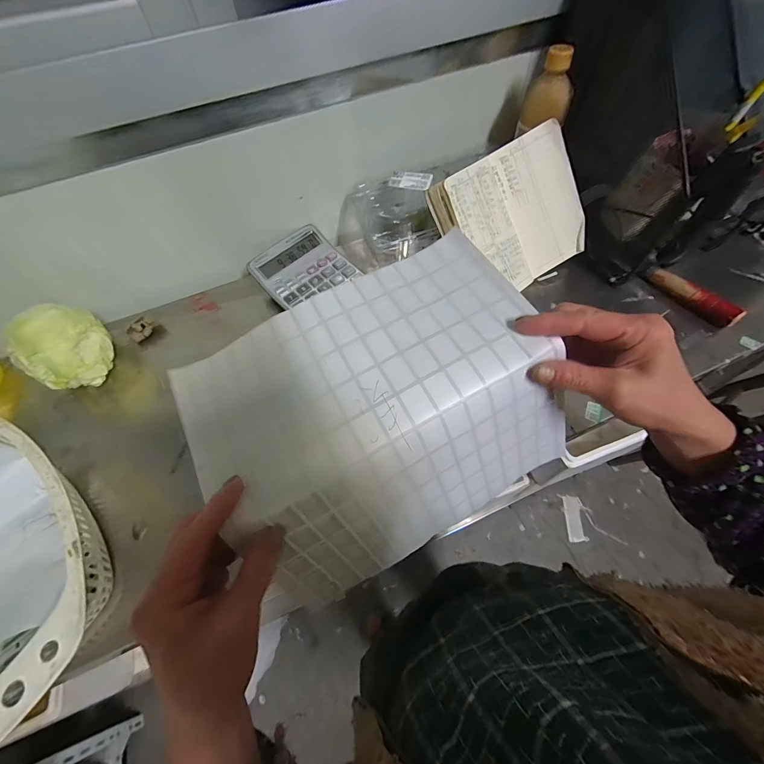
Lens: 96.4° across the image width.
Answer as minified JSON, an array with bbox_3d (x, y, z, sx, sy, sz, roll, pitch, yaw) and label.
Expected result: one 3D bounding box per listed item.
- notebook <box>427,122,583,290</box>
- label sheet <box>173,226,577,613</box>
[{"bbox_3d":[0.185,-0.225,0.479,0.201,0.179,0.025,-33,20,-8],"label":"notebook"},{"bbox_3d":[0.001,0.032,0.298,0.273,0.127,0.200,-27,62,-11],"label":"label sheet"}]

